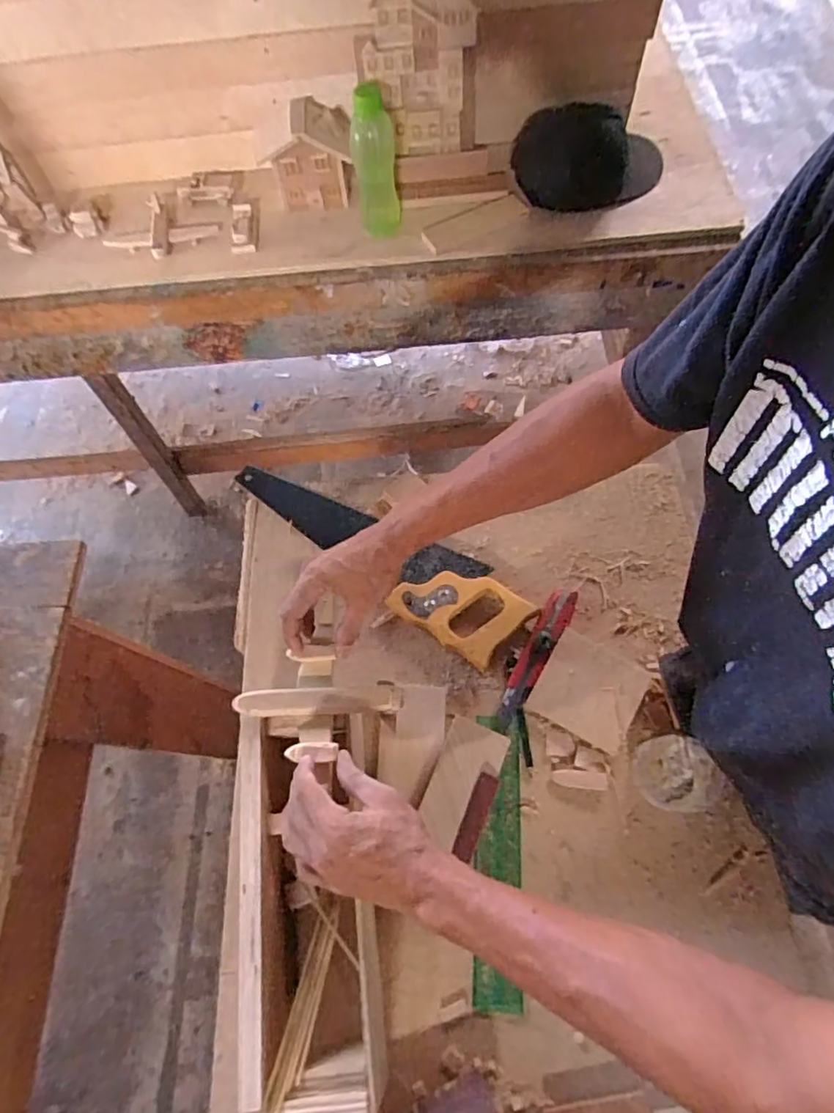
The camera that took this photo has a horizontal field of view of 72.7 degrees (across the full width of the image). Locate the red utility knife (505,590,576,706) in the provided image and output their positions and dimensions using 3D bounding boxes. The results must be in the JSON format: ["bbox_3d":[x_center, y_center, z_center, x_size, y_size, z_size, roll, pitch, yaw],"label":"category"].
[{"bbox_3d":[0.133,0.096,0.609,0.028,0.018,0.145,25,72,14],"label":"red utility knife"}]

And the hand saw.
[{"bbox_3d":[-0.052,-0.019,0.665,0.386,0.021,0.098,35,74,17],"label":"hand saw"}]

